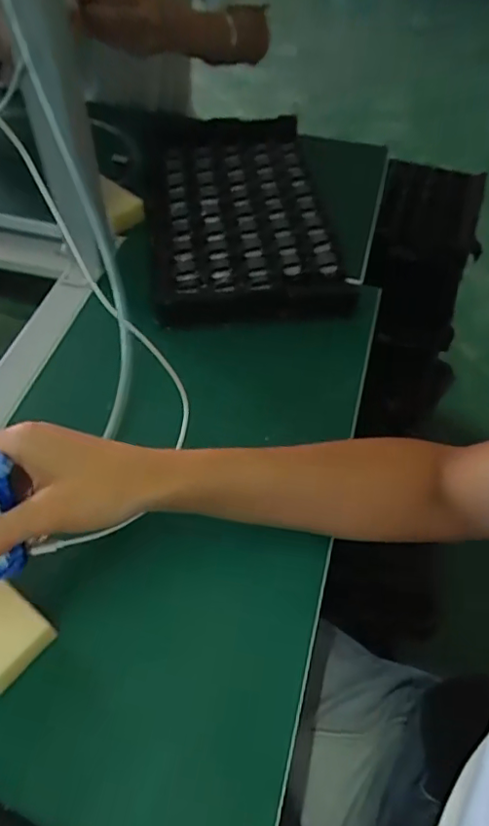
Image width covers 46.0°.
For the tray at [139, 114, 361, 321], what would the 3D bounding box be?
[{"bbox_3d":[-0.011,-0.251,0.680,0.202,0.030,0.399,-6,55,-7],"label":"tray"}]

